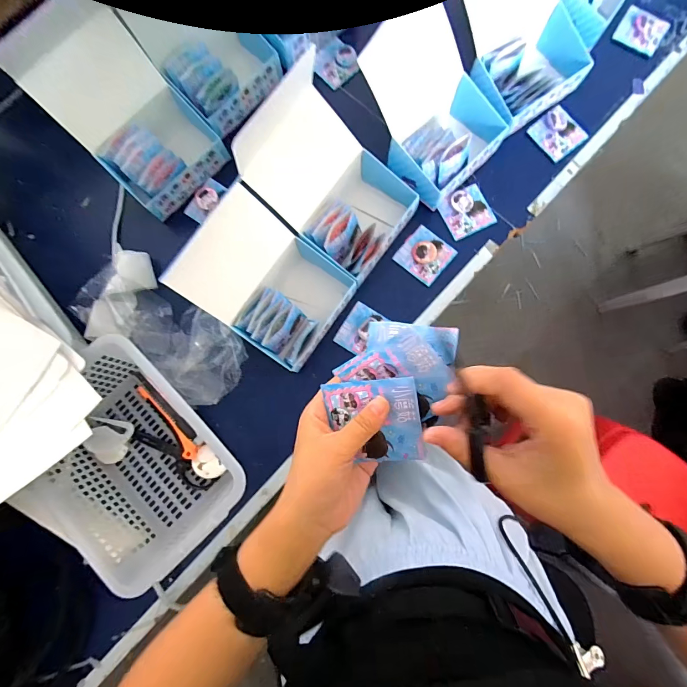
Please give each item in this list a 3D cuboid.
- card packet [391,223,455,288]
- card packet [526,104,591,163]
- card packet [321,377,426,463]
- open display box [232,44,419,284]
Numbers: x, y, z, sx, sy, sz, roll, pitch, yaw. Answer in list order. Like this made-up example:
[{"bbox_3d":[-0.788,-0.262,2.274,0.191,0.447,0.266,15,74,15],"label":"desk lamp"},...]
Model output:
[{"bbox_3d":[0.120,-0.131,0.527,0.069,0.009,0.067,40,85,6],"label":"card packet"},{"bbox_3d":[0.333,-0.326,0.554,0.070,0.011,0.070,-39,84,-3],"label":"card packet"},{"bbox_3d":[0.024,0.059,0.268,0.066,0.006,0.067,-8,105,13],"label":"card packet"},{"bbox_3d":[-0.014,-0.205,0.472,0.194,0.139,0.149,37,85,5],"label":"open display box"}]

